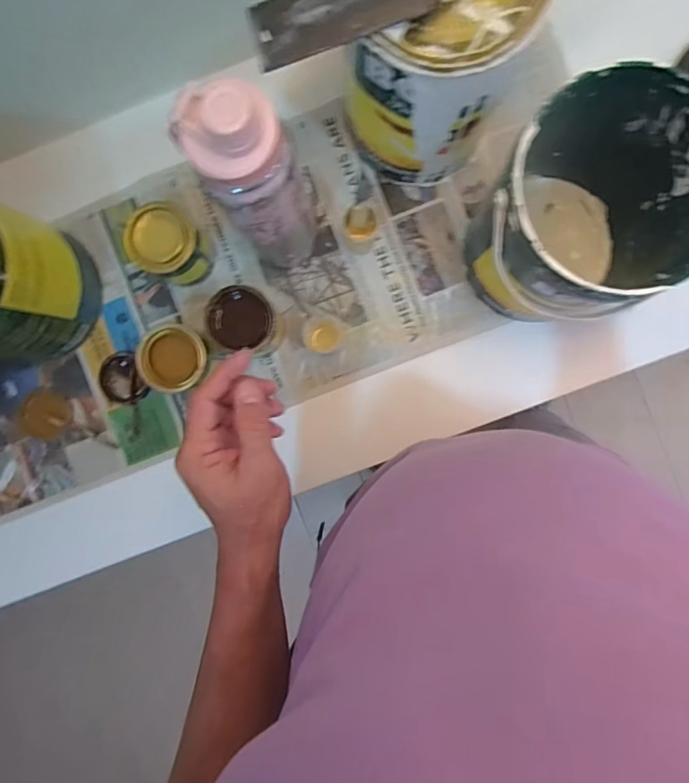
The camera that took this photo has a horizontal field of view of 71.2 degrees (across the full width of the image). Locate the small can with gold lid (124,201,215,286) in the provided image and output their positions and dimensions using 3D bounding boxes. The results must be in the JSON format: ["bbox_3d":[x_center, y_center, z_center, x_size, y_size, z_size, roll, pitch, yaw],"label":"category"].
[{"bbox_3d":[-0.192,-0.160,0.534,0.071,0.085,0.068,0,90,1],"label":"small can with gold lid"}]

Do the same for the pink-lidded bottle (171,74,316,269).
[{"bbox_3d":[-0.075,-0.175,0.433,0.066,0.274,0.070,0,90,1],"label":"pink-lidded bottle"}]

